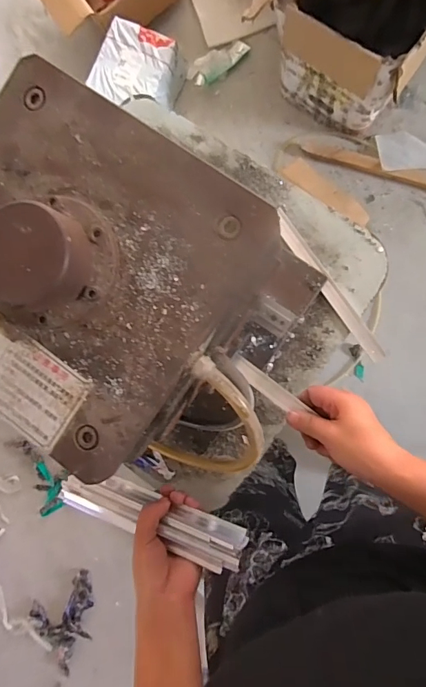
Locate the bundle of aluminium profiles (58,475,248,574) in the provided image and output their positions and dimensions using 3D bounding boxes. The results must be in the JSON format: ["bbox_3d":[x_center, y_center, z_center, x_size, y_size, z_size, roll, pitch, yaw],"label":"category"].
[{"bbox_3d":[-0.072,0.196,0.498,0.228,0.042,0.047,12,93,18],"label":"bundle of aluminium profiles"}]

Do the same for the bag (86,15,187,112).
[{"bbox_3d":[-0.226,-0.831,1.359,0.228,0.162,0.227,23,95,9],"label":"bag"}]

